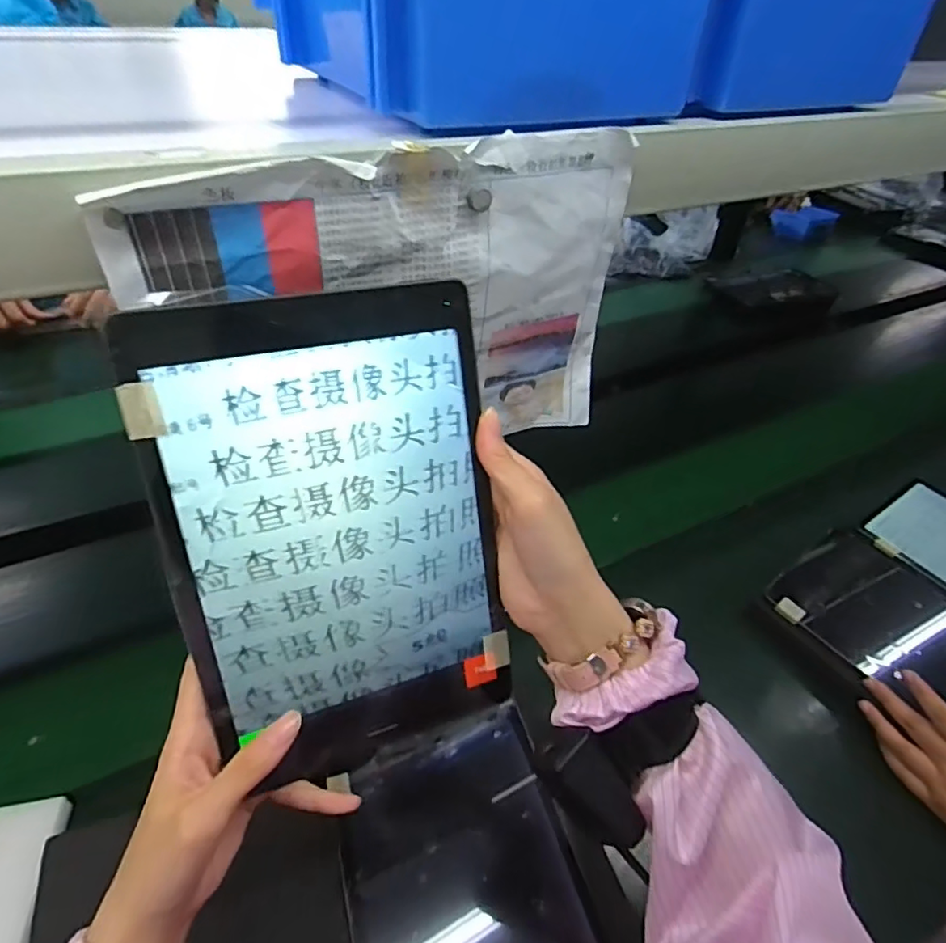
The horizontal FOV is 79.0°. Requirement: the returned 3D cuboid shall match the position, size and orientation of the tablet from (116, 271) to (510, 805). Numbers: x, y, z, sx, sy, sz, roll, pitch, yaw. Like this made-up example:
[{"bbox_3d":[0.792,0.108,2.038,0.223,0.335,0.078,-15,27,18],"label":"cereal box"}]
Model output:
[{"bbox_3d":[-0.065,0.038,0.300,0.161,0.249,0.006,-13,16,-19],"label":"tablet"}]

